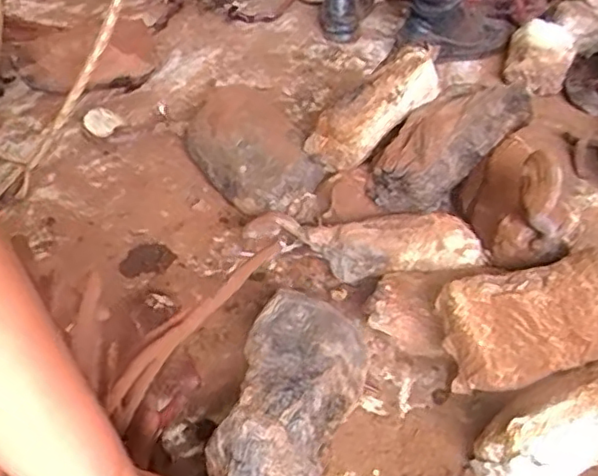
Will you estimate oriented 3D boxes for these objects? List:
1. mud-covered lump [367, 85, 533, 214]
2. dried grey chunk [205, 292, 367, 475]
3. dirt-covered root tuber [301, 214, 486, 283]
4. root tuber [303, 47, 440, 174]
[{"bbox_3d":[0.163,-0.117,0.685,0.213,0.062,0.096,-39,47,-12],"label":"mud-covered lump"},{"bbox_3d":[-0.014,0.147,0.496,0.084,0.102,0.194,12,40,20],"label":"dried grey chunk"},{"bbox_3d":[0.098,0.005,0.648,0.179,0.047,0.057,-2,37,2],"label":"dirt-covered root tuber"},{"bbox_3d":[0.086,-0.143,0.707,0.171,0.074,0.058,-40,40,7],"label":"root tuber"}]

